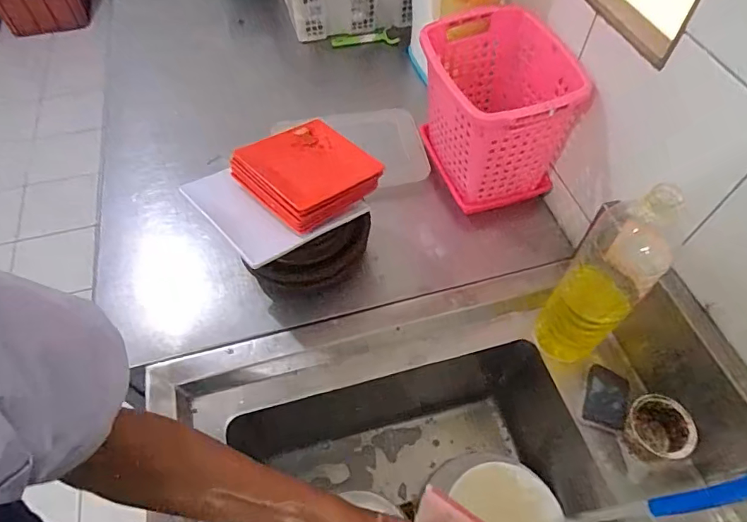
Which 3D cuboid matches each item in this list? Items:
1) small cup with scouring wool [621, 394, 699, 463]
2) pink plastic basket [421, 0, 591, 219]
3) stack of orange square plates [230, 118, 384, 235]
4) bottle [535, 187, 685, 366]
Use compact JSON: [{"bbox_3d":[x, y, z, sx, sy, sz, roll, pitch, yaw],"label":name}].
[{"bbox_3d":[0.357,0.217,0.601,0.074,0.055,0.074,0,56,0],"label":"small cup with scouring wool"},{"bbox_3d":[0.193,-0.244,0.768,0.192,0.221,0.247,-8,56,-6],"label":"pink plastic basket"},{"bbox_3d":[-0.091,-0.125,0.645,0.151,0.040,0.153,-39,64,-24],"label":"stack of orange square plates"},{"bbox_3d":[0.269,0.034,0.562,0.081,0.308,0.070,33,62,20],"label":"bottle"}]

